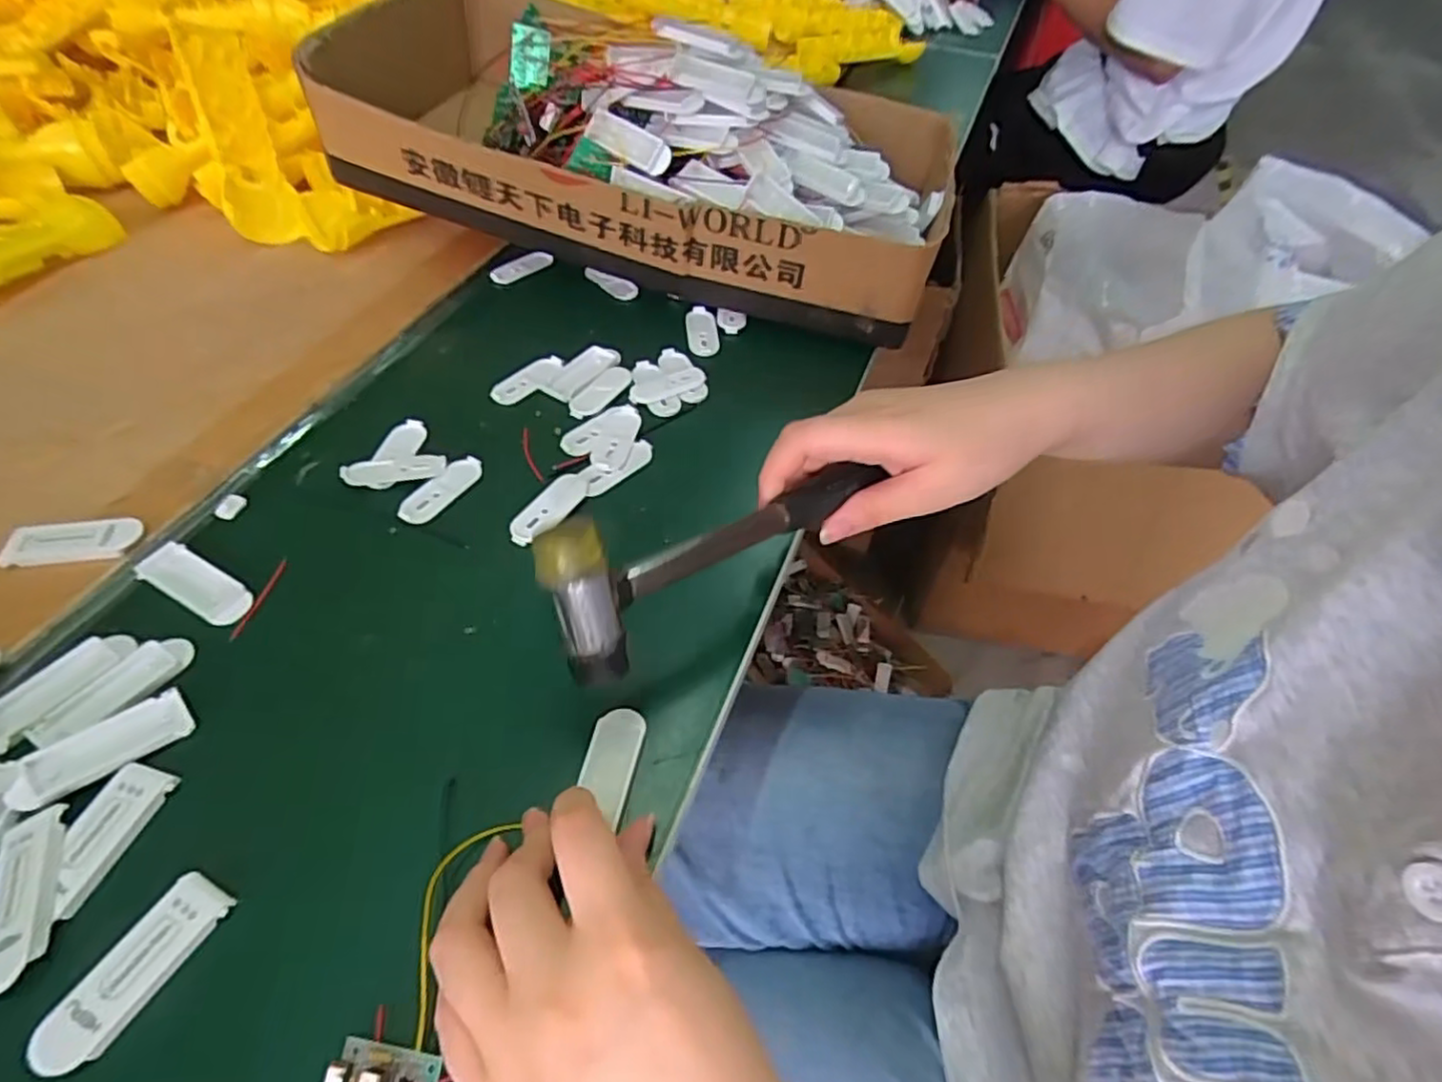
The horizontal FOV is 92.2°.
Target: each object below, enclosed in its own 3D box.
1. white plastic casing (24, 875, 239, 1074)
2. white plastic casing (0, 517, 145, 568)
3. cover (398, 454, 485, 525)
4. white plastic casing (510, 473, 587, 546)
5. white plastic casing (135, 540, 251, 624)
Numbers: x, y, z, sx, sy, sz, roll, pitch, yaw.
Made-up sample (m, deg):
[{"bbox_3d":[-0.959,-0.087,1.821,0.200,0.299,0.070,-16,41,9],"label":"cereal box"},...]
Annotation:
[{"bbox_3d":[-0.190,0.138,0.223,0.020,0.004,0.057,24,53,15],"label":"white plastic casing"},{"bbox_3d":[-0.301,0.000,0.323,0.053,0.007,0.023,-8,52,-10],"label":"white plastic casing"},{"bbox_3d":[-0.146,-0.028,0.364,0.019,0.004,0.050,29,55,18],"label":"cover"},{"bbox_3d":[-0.088,-0.017,0.358,0.018,0.007,0.048,31,55,20],"label":"white plastic casing"},{"bbox_3d":[-0.241,0.018,0.318,0.059,0.004,0.020,24,53,15],"label":"white plastic casing"}]

